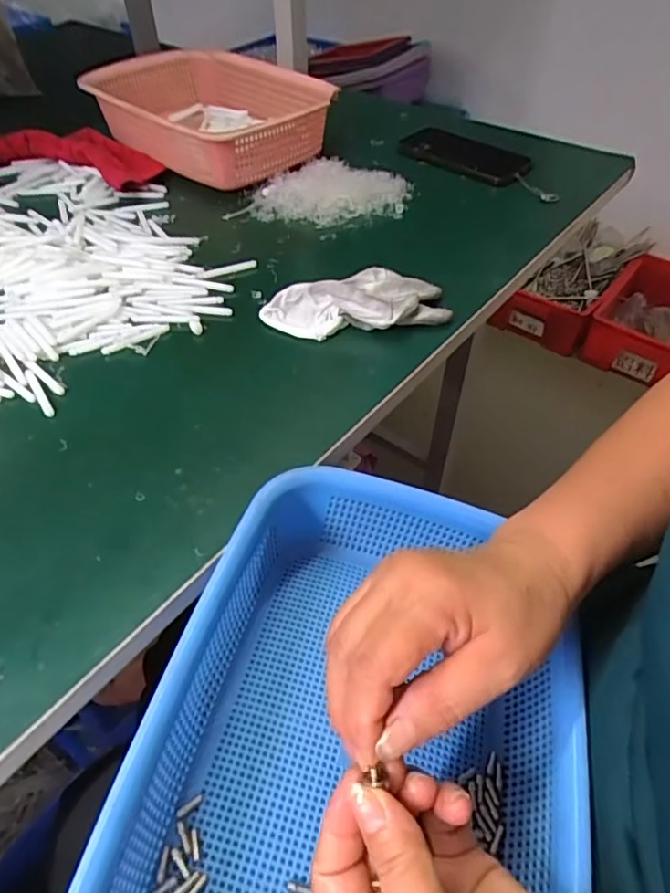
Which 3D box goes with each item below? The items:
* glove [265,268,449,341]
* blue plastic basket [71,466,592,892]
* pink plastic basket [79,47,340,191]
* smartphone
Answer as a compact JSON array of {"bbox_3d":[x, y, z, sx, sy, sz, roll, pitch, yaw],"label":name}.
[{"bbox_3d":[0.017,-0.121,0.474,0.148,0.033,0.061,-12,49,-10],"label":"glove"},{"bbox_3d":[0.019,0.152,0.298,0.207,0.090,0.288,10,49,10],"label":"blue plastic basket"},{"bbox_3d":[-0.157,-0.414,0.700,0.290,0.083,0.208,36,58,29],"label":"pink plastic basket"},{"bbox_3d":[0.157,-0.358,0.685,0.158,0.016,0.079,35,57,28],"label":"smartphone"}]

